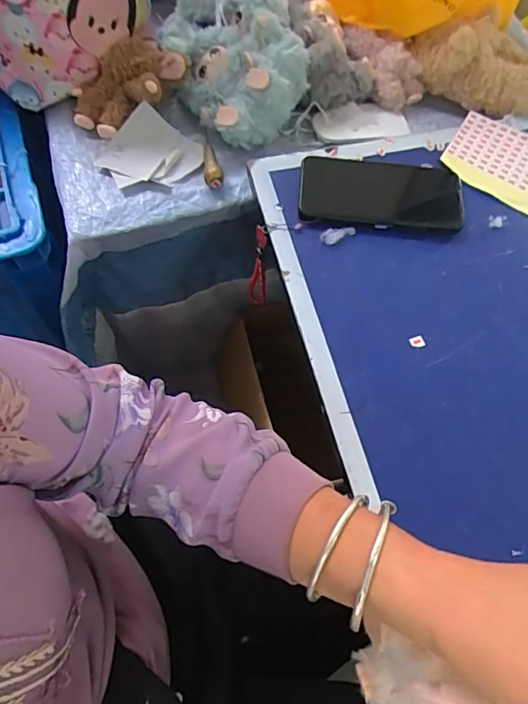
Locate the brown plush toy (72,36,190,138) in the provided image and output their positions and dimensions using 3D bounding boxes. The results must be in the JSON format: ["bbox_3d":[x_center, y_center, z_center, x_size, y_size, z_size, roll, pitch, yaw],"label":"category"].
[{"bbox_3d":[-0.153,-0.300,0.554,0.130,0.053,0.087,-36,73,-16],"label":"brown plush toy"}]

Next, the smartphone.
[{"bbox_3d":[0.122,-0.165,0.510,0.168,0.007,0.085,4,70,-5],"label":"smartphone"}]

